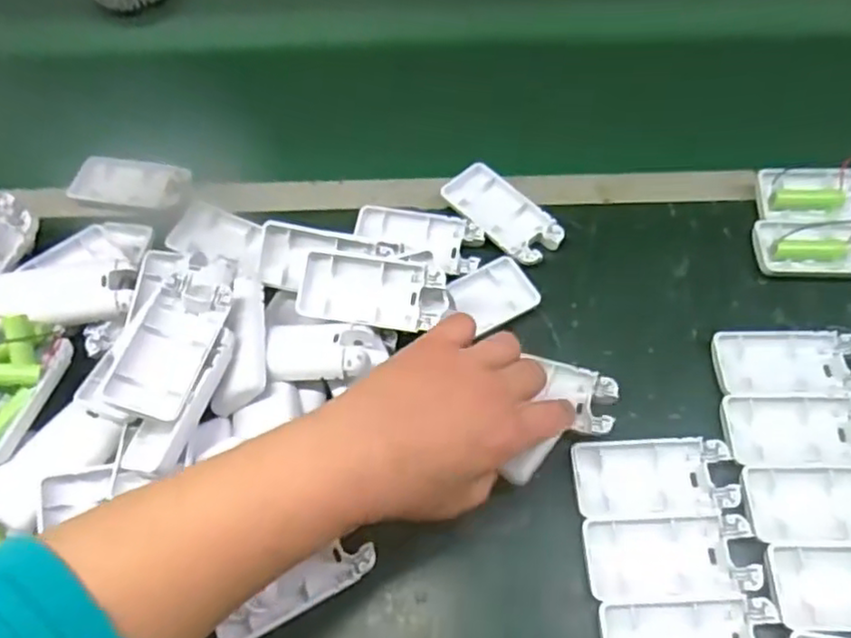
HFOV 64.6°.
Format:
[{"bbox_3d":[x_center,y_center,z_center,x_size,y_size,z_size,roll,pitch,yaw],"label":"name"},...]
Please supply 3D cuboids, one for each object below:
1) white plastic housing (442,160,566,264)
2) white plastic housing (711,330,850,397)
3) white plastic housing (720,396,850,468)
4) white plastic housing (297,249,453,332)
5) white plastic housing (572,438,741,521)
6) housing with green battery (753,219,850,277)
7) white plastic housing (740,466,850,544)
[{"bbox_3d":[0.058,-0.080,0.510,0.048,0.010,0.096,-38,66,-18],"label":"white plastic housing"},{"bbox_3d":[0.239,0.030,0.443,0.094,0.013,0.048,-1,61,1],"label":"white plastic housing"},{"bbox_3d":[0.234,0.070,0.417,0.094,0.010,0.046,1,61,2],"label":"white plastic housing"},{"bbox_3d":[-0.034,-0.018,0.446,0.095,0.015,0.045,7,84,-1],"label":"white plastic housing"},{"bbox_3d":[0.137,0.097,0.408,0.092,0.013,0.045,-2,61,0],"label":"white plastic housing"},{"bbox_3d":[0.290,-0.055,0.485,0.101,0.021,0.050,0,61,2],"label":"housing with green battery"},{"bbox_3d":[0.236,0.108,0.393,0.093,0.010,0.043,0,61,2],"label":"white plastic housing"}]

